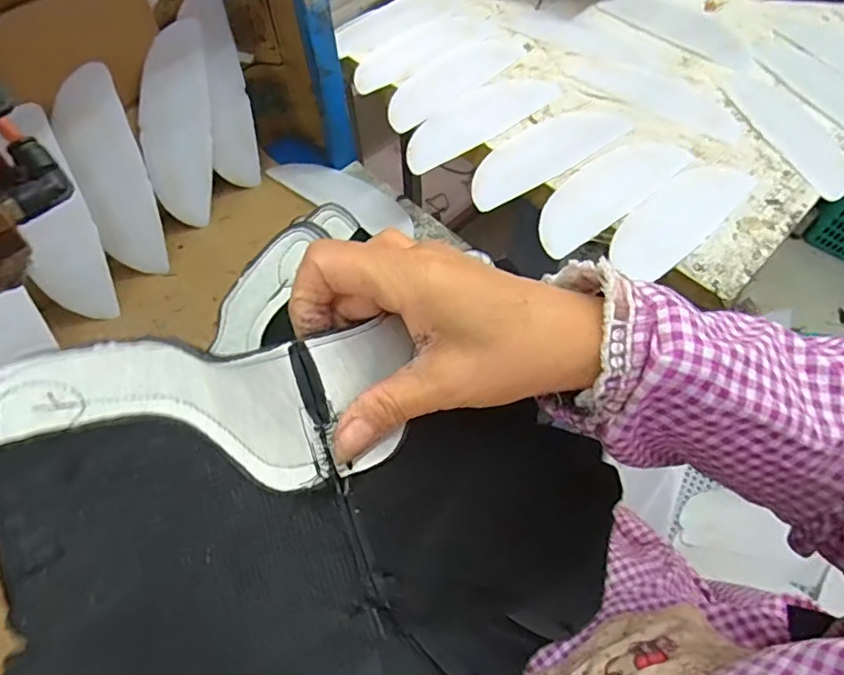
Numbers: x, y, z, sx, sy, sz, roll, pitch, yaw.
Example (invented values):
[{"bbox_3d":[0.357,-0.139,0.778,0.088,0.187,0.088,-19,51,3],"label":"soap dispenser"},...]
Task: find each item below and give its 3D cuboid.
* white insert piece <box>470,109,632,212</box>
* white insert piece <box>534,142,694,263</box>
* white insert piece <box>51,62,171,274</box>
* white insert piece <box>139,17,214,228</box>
[{"bbox_3d":[0.126,-0.194,0.576,0.202,0.008,0.066,-31,65,-16],"label":"white insert piece"},{"bbox_3d":[0.181,-0.146,0.546,0.195,0.008,0.066,-35,66,-18],"label":"white insert piece"},{"bbox_3d":[-0.286,-0.144,0.518,0.058,0.190,0.009,-19,40,-22],"label":"white insert piece"},{"bbox_3d":[-0.244,-0.207,0.555,0.066,0.190,0.006,-14,32,-38],"label":"white insert piece"}]

